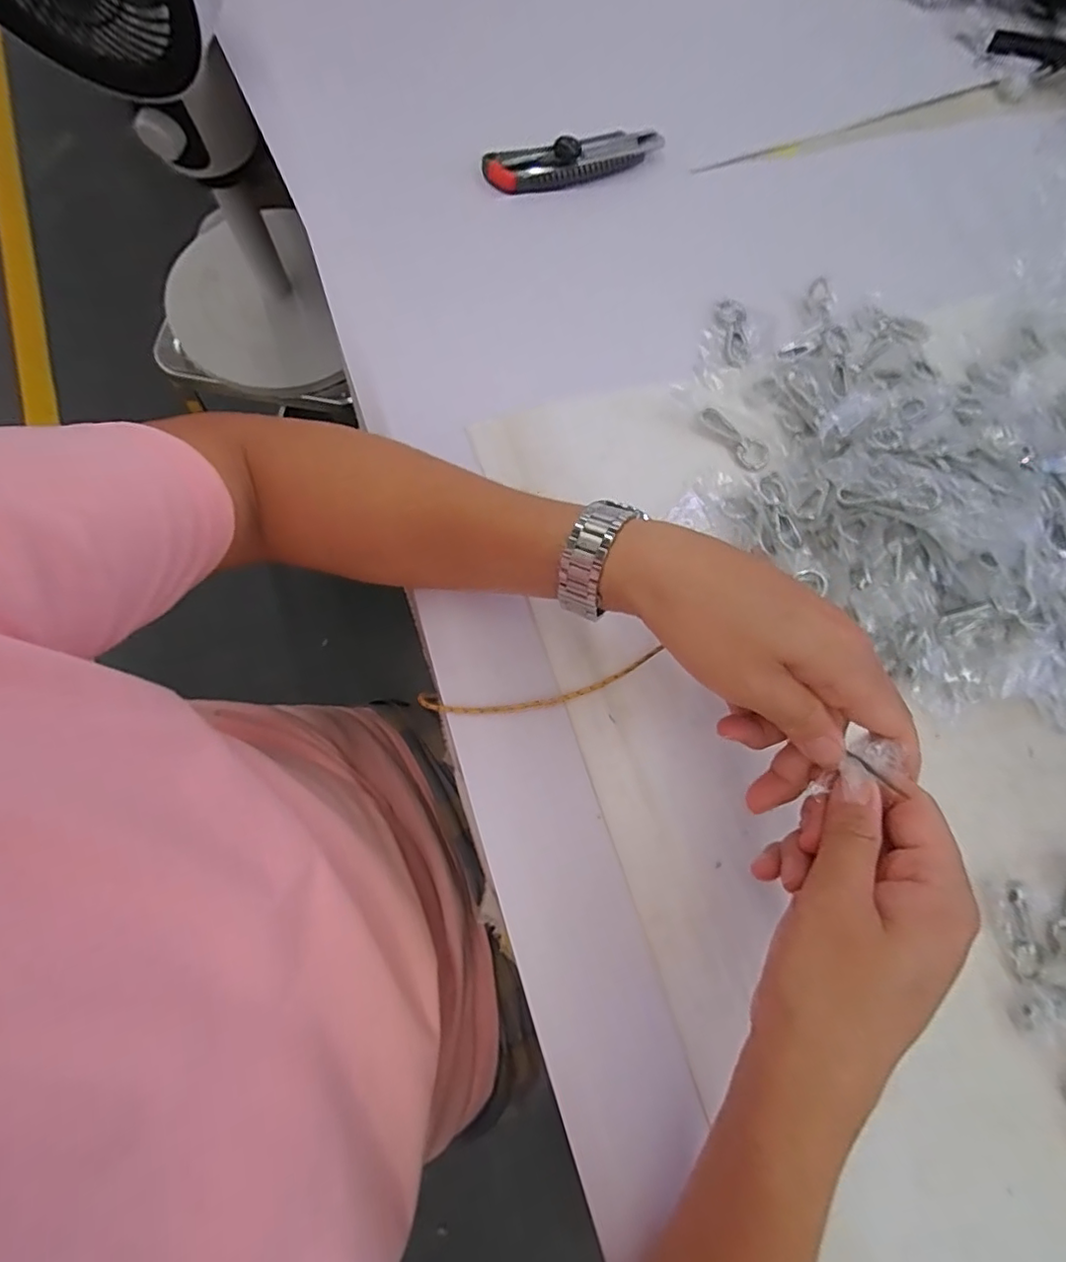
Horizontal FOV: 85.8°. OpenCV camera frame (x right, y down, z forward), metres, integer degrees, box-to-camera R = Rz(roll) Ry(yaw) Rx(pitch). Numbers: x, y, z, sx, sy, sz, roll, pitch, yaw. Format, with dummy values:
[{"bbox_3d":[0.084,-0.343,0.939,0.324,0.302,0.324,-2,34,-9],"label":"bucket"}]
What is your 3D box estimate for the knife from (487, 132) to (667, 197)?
[{"bbox_3d":[0.038,-0.373,0.457,0.151,0.023,0.034,-21,78,-8],"label":"knife"}]

